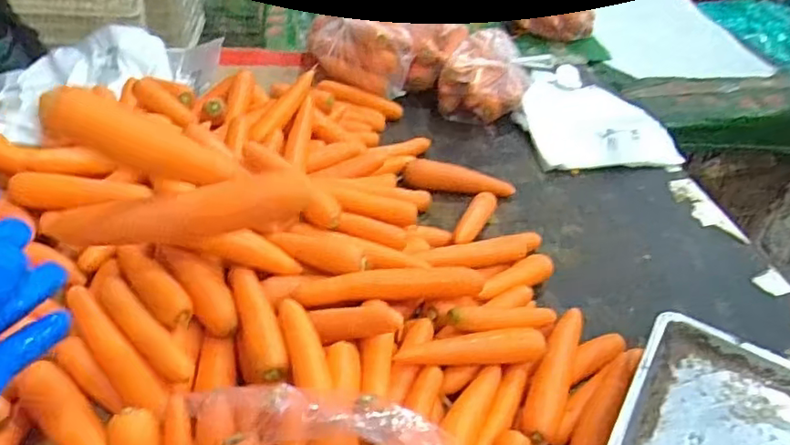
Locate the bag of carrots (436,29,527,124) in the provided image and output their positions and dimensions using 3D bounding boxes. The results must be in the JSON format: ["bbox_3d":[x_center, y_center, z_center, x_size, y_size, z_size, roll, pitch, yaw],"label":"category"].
[{"bbox_3d":[0.158,-0.254,1.036,0.146,0.124,0.139,19,43,17],"label":"bag of carrots"}]

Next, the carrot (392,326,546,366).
[{"bbox_3d":[0.078,0.129,0.595,0.149,0.025,0.034,-4,42,-8],"label":"carrot"}]

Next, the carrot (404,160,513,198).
[{"bbox_3d":[0.094,-0.057,0.871,0.165,0.046,0.040,9,41,7],"label":"carrot"}]

